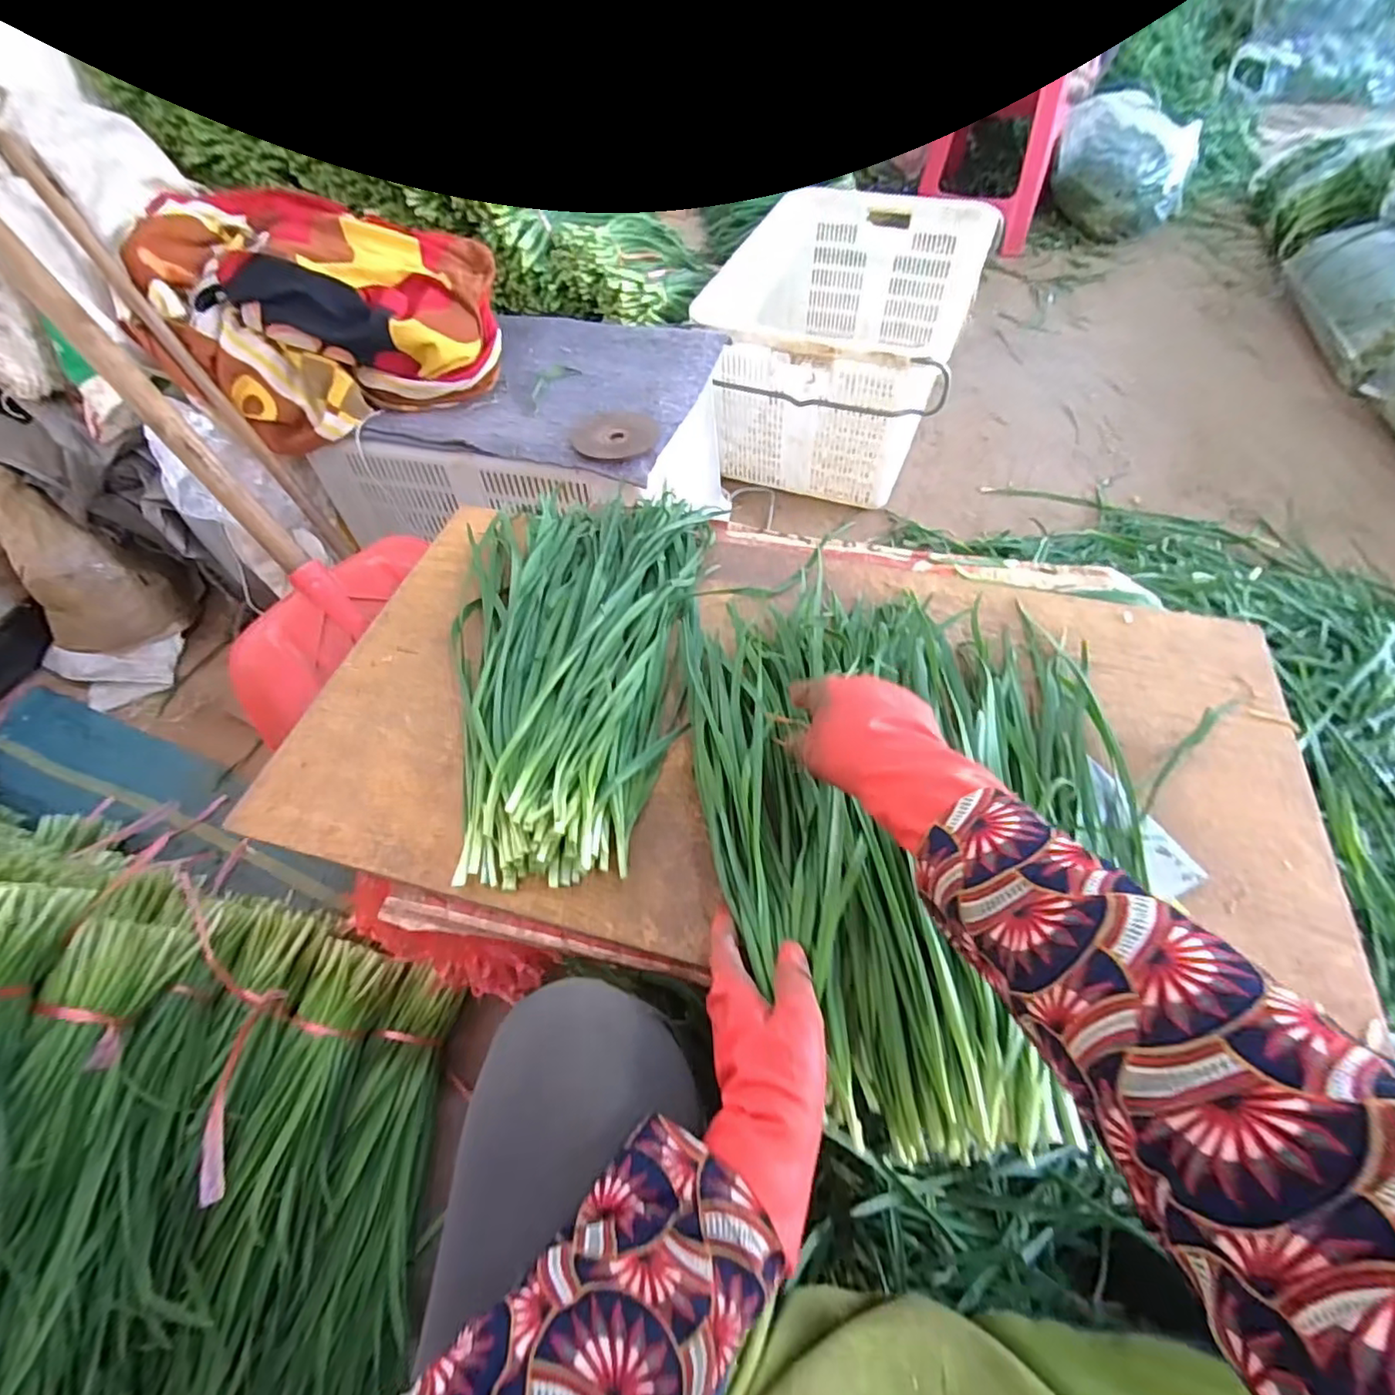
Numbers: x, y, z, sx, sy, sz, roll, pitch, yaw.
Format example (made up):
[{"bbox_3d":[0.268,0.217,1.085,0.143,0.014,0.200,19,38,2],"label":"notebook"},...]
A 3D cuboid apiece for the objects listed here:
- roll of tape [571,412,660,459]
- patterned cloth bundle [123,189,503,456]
[{"bbox_3d":[-0.117,-0.375,0.850,0.119,0.016,0.121,-1,57,2],"label":"roll of tape"},{"bbox_3d":[-0.592,-0.667,0.974,0.500,0.173,0.511,-13,57,-6],"label":"patterned cloth bundle"}]

